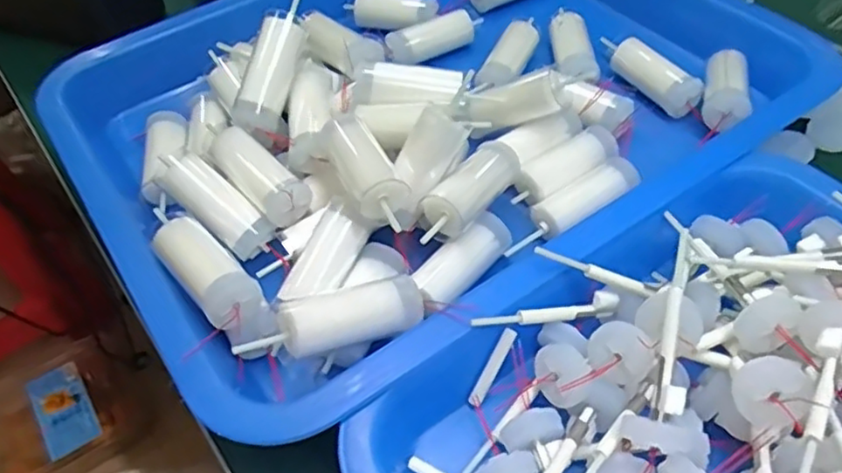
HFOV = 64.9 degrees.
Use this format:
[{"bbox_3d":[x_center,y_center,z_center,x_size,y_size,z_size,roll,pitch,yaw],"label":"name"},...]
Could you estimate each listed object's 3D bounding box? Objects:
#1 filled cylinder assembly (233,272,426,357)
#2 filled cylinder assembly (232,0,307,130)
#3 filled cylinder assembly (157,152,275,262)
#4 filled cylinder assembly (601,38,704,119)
[{"bbox_3d":[-0.028,0.028,0.228,0.066,0.013,0.014,-12,48,-29],"label":"filled cylinder assembly"},{"bbox_3d":[-0.066,-0.079,0.296,0.015,0.016,0.063,17,84,18],"label":"filled cylinder assembly"},{"bbox_3d":[-0.084,-0.014,0.275,0.051,0.022,0.025,45,59,-9],"label":"filled cylinder assembly"},{"bbox_3d":[0.118,-0.086,0.341,0.020,0.017,0.059,-25,53,-15],"label":"filled cylinder assembly"}]

